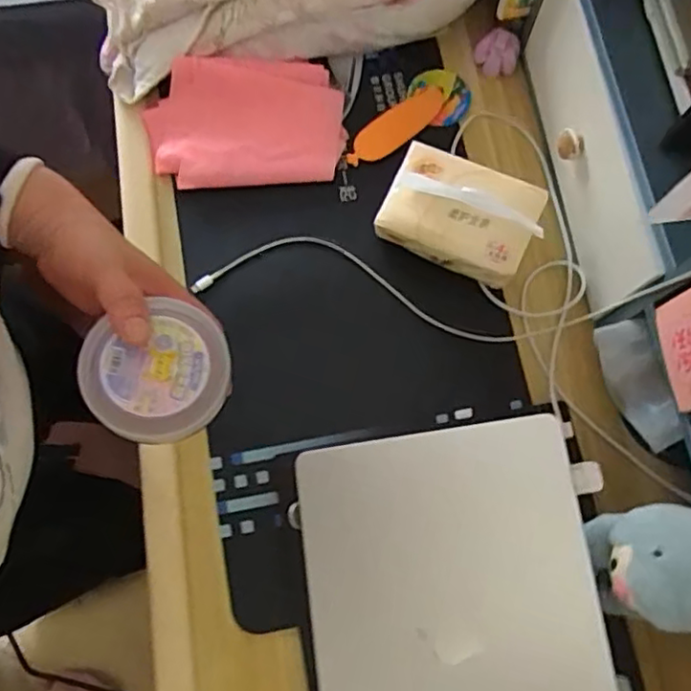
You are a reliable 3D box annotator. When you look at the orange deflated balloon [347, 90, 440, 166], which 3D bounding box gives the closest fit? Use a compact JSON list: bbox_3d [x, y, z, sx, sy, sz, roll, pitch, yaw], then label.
[{"bbox_3d":[0.052,-0.226,0.659,0.121,0.006,0.040,-43,80,-9],"label":"orange deflated balloon"}]

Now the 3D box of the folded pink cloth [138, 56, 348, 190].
[{"bbox_3d":[-0.101,-0.223,0.640,0.195,0.041,0.123,-6,77,-1],"label":"folded pink cloth"}]

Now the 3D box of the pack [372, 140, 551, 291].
[{"bbox_3d":[0.102,-0.119,0.587,0.134,0.091,0.087,24,78,6],"label":"pack"}]

